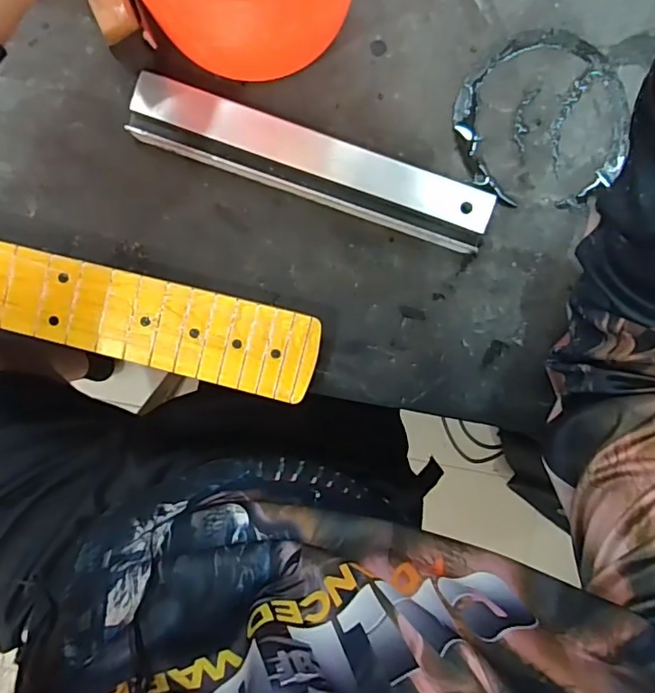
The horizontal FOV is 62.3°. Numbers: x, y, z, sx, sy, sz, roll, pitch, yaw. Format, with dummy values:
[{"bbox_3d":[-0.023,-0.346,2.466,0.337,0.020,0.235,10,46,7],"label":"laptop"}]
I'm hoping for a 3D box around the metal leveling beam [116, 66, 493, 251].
[{"bbox_3d":[-0.008,-0.114,0.345,0.228,0.020,0.038,18,93,-5],"label":"metal leveling beam"}]

